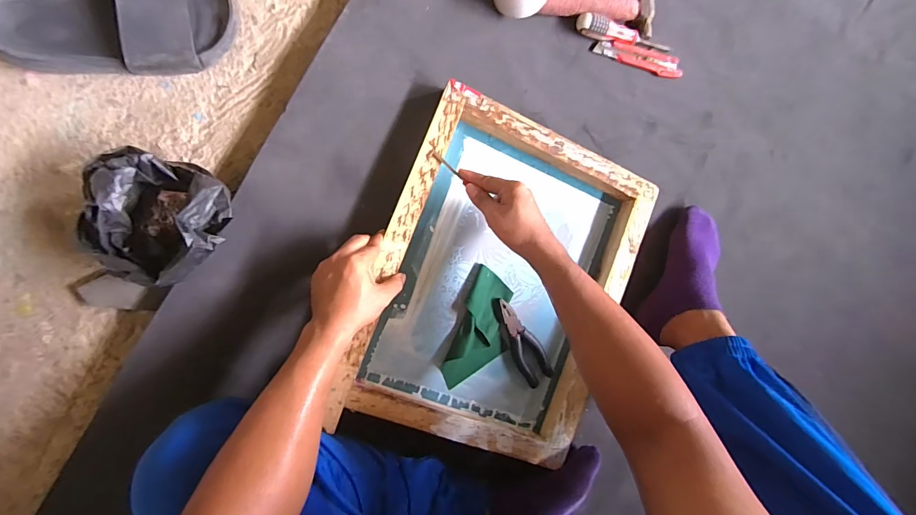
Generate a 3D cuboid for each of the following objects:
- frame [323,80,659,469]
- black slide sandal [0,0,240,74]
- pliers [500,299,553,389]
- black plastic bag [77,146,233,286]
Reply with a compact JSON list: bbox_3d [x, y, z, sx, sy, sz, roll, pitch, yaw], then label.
[{"bbox_3d":[0.067,0.032,0.578,0.362,0.063,0.467,22,88,-9],"label":"frame"},{"bbox_3d":[-0.436,-0.294,0.505,0.278,0.076,0.108,-14,94,-9],"label":"black slide sandal"},{"bbox_3d":[0.103,0.132,0.613,0.049,0.012,0.144,-26,96,-8],"label":"pliers"},{"bbox_3d":[-0.370,-0.046,0.491,0.156,0.104,0.150,17,89,-10],"label":"black plastic bag"}]

